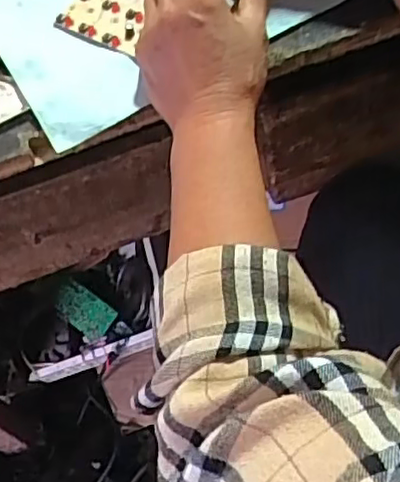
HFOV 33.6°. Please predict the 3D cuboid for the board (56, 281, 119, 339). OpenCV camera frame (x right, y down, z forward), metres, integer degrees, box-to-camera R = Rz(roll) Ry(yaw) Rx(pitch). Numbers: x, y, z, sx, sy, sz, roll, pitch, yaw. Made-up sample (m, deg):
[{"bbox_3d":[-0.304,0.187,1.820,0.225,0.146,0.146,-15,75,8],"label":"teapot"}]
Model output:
[{"bbox_3d":[-0.172,0.104,0.983,0.098,0.009,0.054,32,93,19],"label":"board"}]

